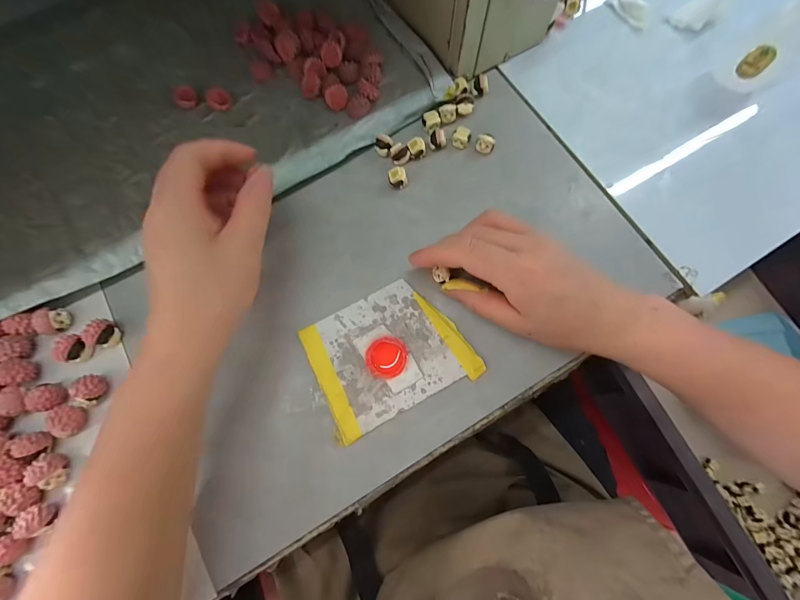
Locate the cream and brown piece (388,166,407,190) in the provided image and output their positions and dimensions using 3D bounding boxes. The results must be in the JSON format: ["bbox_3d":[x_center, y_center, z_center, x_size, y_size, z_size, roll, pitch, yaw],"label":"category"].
[{"bbox_3d":[-0.002,-0.104,0.288,0.015,0.013,0.012,-8,76,-3],"label":"cream and brown piece"}]

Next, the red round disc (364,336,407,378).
[{"bbox_3d":[-0.010,0.042,0.251,0.030,0.008,0.029,0,75,-1],"label":"red round disc"}]

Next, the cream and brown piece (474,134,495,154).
[{"bbox_3d":[0.074,-0.135,0.294,0.016,0.011,0.011,10,75,2],"label":"cream and brown piece"}]

